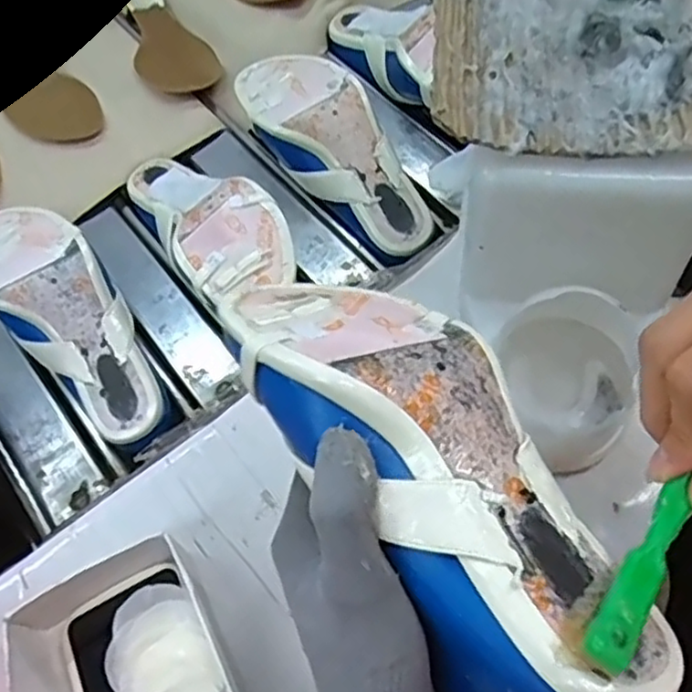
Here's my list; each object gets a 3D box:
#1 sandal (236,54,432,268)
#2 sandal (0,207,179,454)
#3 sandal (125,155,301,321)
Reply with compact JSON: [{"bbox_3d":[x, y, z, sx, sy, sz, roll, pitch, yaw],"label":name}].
[{"bbox_3d":[-0.009,-0.168,0.600,0.087,0.063,0.225,-36,81,-15],"label":"sandal"},{"bbox_3d":[-0.213,-0.025,0.536,0.087,0.050,0.227,-37,82,-15],"label":"sandal"},{"bbox_3d":[-0.119,-0.101,0.570,0.090,0.054,0.214,-37,50,-15],"label":"sandal"}]

